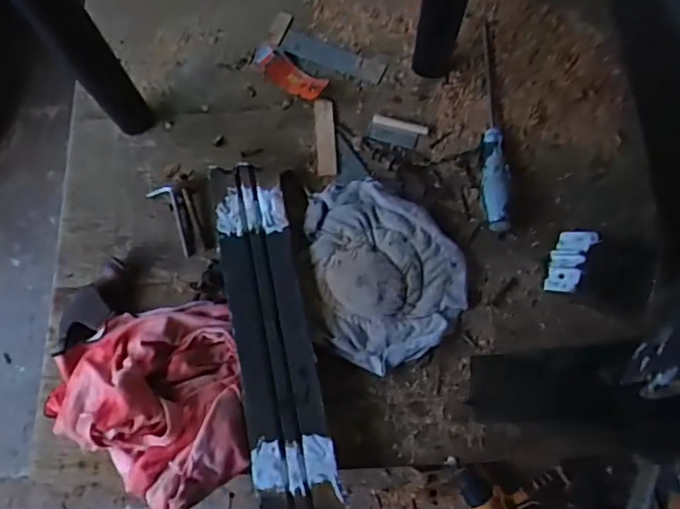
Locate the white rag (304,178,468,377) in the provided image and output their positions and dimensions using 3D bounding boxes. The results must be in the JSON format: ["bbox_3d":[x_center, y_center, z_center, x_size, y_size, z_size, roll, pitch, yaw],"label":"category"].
[{"bbox_3d":[0.046,0.011,0.555,0.135,0.023,0.181,-12,71,-4],"label":"white rag"}]

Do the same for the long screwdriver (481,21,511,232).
[{"bbox_3d":[0.159,-0.139,0.601,0.023,0.026,0.250,3,71,2],"label":"long screwdriver"}]

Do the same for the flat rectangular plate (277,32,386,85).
[{"bbox_3d":[-0.008,-0.222,0.649,0.120,0.004,0.032,24,73,8],"label":"flat rectangular plate"}]

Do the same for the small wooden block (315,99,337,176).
[{"bbox_3d":[-0.015,-0.125,0.609,0.020,0.005,0.090,-3,71,-1],"label":"small wooden block"}]

